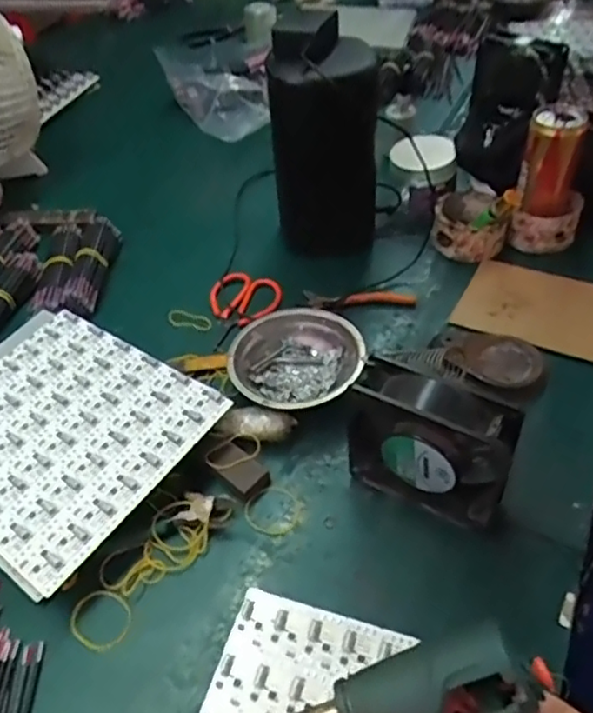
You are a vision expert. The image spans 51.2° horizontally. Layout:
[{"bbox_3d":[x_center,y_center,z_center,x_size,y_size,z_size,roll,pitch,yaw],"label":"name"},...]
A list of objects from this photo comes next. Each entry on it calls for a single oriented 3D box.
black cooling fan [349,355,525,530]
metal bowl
[{"bbox_3d":[0.100,0.069,0.472,0.119,0.121,0.041,19,50,23],"label":"black cooling fan"},{"bbox_3d":[-0.002,0.009,0.601,0.117,0.037,0.124,-3,45,3],"label":"metal bowl"}]

